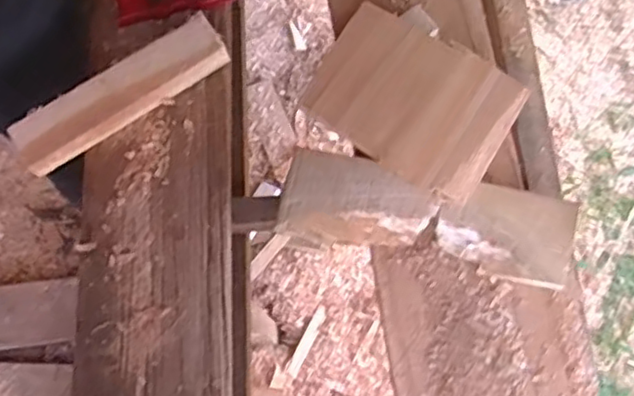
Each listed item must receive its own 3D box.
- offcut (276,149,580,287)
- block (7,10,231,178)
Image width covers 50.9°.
[{"bbox_3d":[0.112,0.018,0.669,0.285,0.030,0.083,11,74,3],"label":"offcut"},{"bbox_3d":[-0.209,-0.111,0.707,0.237,0.035,0.057,-34,77,-10],"label":"block"}]

